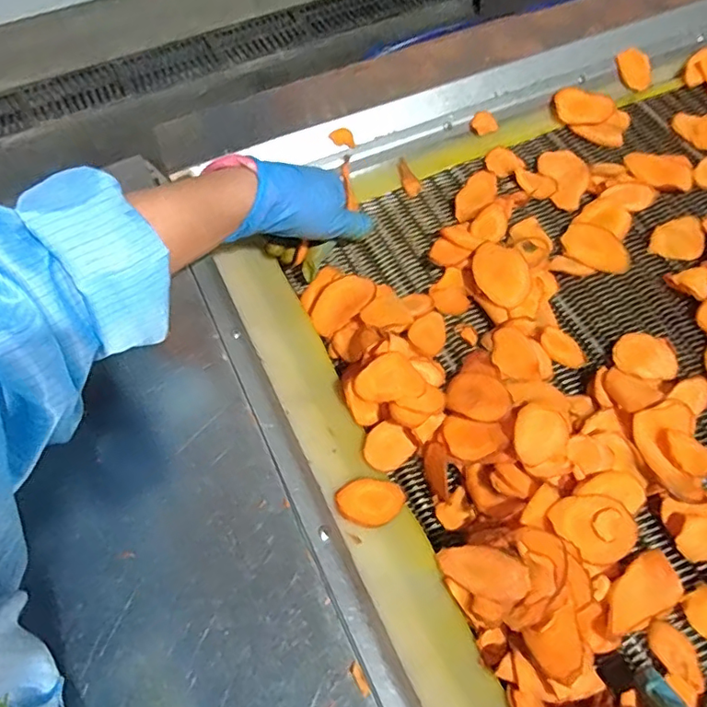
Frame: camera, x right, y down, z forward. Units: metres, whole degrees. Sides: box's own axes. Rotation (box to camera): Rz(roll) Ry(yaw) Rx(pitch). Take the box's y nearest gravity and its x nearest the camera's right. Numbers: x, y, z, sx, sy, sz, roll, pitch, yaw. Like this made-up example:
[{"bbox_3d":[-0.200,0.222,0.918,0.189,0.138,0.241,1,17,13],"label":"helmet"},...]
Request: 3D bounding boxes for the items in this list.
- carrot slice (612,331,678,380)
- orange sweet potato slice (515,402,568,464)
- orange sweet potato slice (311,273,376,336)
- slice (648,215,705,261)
[{"bbox_3d":[0.237,0.003,0.439,0.054,0.013,0.043,-5,64,-2],"label":"carrot slice"},{"bbox_3d":[0.132,0.056,0.382,0.036,0.008,0.044,46,68,5],"label":"orange sweet potato slice"},{"bbox_3d":[-0.009,-0.045,0.468,0.041,0.009,0.066,38,70,17],"label":"orange sweet potato slice"},{"bbox_3d":[0.297,-0.108,0.493,0.046,0.004,0.046,12,64,6],"label":"slice"}]

